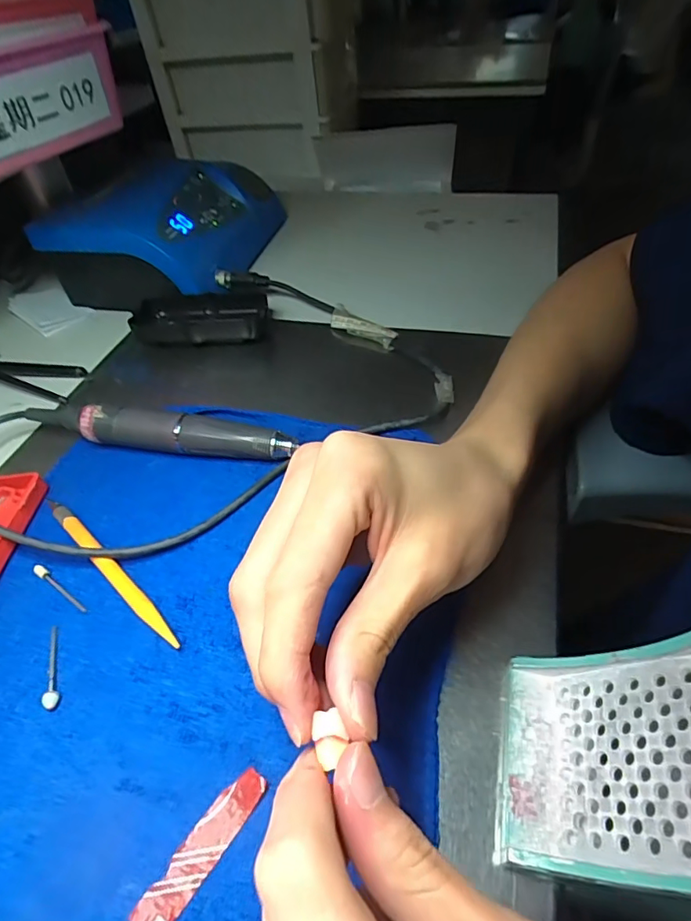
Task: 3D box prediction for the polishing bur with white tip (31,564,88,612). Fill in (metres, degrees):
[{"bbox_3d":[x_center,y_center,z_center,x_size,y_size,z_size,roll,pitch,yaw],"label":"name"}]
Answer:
[{"bbox_3d":[-0.153,0.067,0.270,0.047,0.004,0.005,26,55,27],"label":"polishing bur with white tip"}]

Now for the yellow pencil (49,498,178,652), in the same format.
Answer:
[{"bbox_3d":[-0.129,0.057,0.275,0.134,0.006,0.009,32,58,31],"label":"yellow pencil"}]

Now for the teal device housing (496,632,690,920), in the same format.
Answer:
[{"bbox_3d":[0.101,0.103,0.172,0.085,0.066,0.077,7,48,13],"label":"teal device housing"}]

